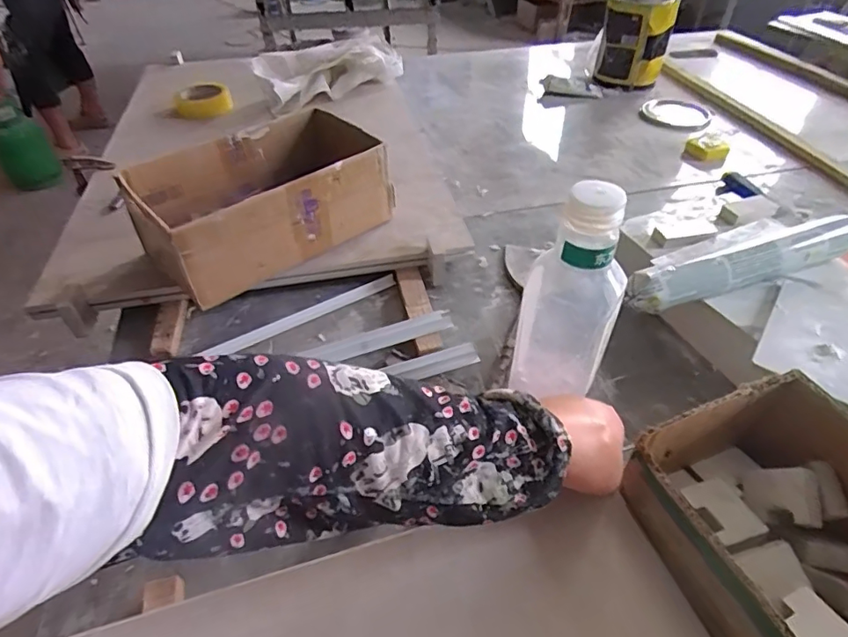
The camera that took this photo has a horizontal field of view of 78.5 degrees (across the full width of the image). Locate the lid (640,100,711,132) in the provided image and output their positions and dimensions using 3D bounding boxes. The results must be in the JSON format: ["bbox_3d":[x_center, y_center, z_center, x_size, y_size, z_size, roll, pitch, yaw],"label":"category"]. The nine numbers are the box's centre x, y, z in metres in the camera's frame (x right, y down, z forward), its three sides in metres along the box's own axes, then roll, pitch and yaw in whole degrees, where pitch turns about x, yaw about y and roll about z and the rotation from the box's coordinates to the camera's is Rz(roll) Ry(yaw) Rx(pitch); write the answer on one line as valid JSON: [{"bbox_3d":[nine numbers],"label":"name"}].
[{"bbox_3d":[0.532,-0.430,1.095,0.132,0.022,0.132,0,44,0],"label":"lid"}]

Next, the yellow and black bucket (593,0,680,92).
[{"bbox_3d":[0.472,-0.623,1.179,0.149,0.191,0.137,14,46,13],"label":"yellow and black bucket"}]

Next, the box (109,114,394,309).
[{"bbox_3d":[-0.208,-0.151,0.674,0.293,0.117,0.186,-30,52,-27],"label":"box"}]

